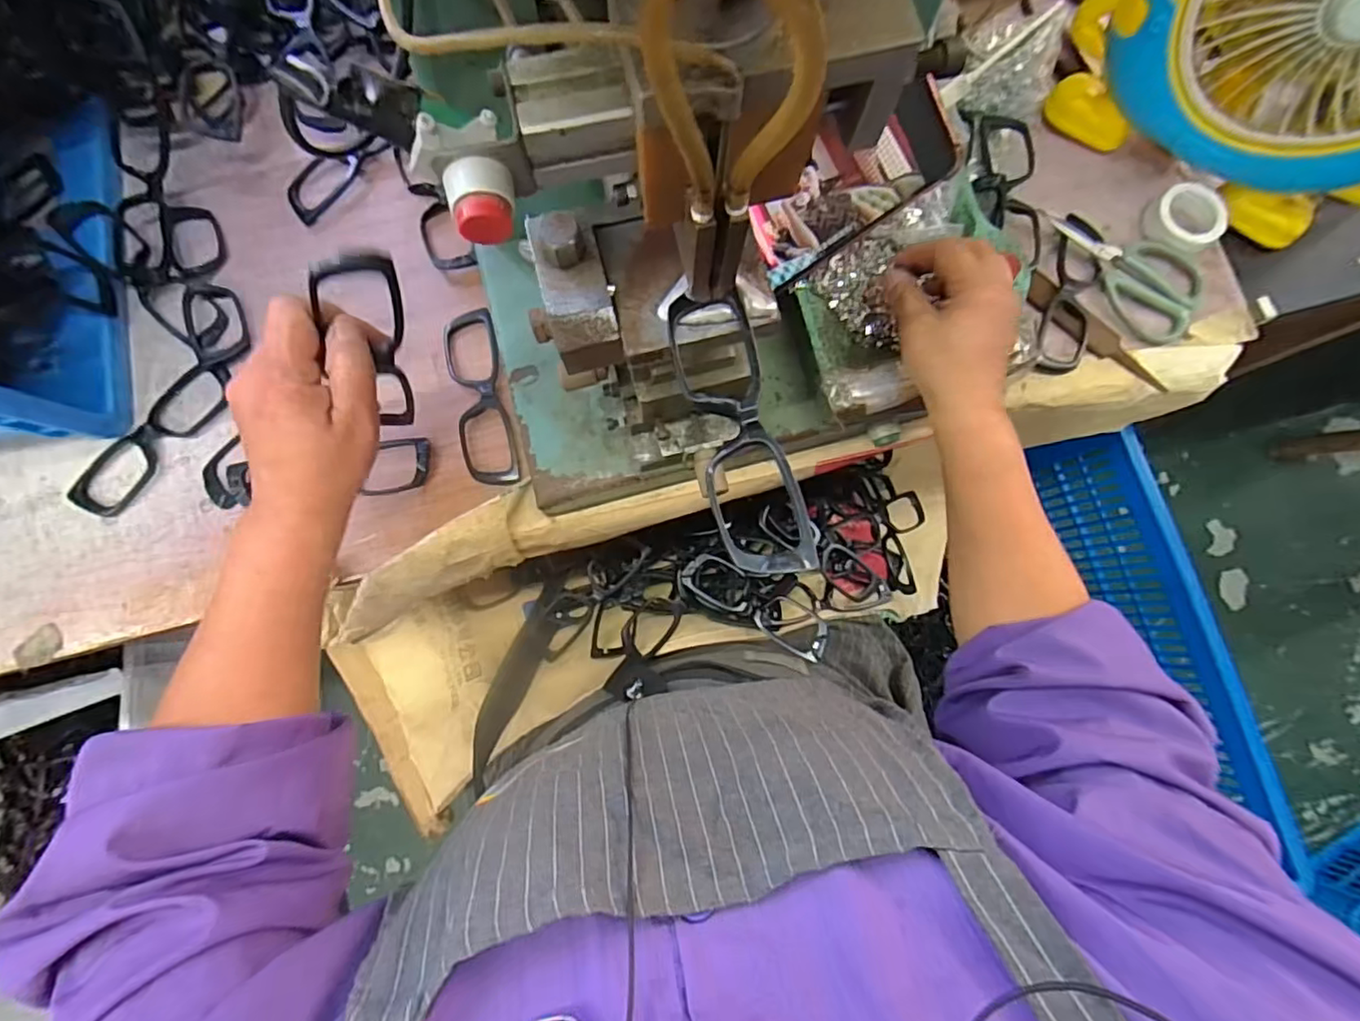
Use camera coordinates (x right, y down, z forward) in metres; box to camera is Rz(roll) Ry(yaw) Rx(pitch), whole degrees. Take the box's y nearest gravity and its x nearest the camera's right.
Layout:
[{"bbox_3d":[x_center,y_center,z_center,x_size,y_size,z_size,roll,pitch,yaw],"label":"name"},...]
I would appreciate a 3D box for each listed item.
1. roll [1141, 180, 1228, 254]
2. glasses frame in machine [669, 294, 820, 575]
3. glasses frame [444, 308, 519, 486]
[{"bbox_3d":[0.406,-0.234,0.481,0.053,0.021,0.053,0,81,-2],"label":"roll"},{"bbox_3d":[0.026,-0.036,0.268,0.038,0.016,0.134,-13,81,-4],"label":"glasses frame in machine"},{"bbox_3d":[-0.152,-0.089,0.461,0.045,0.019,0.143,-13,83,7],"label":"glasses frame"}]

